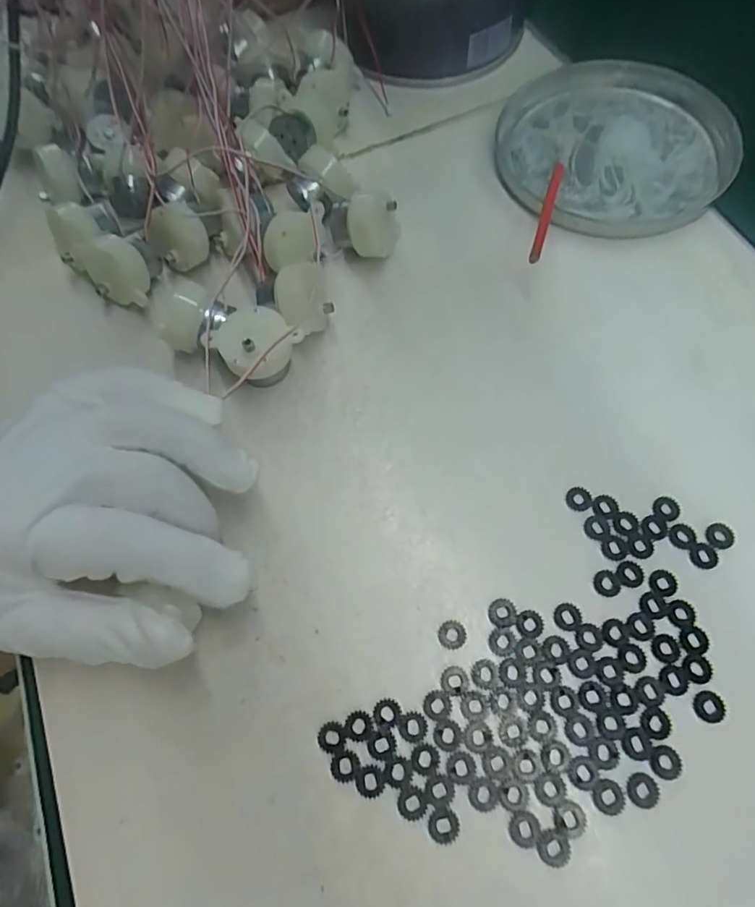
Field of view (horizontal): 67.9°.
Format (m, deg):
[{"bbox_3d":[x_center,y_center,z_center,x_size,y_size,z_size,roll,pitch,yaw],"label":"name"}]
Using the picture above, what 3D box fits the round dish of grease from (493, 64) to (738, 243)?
[{"bbox_3d":[0.140,-0.177,0.324,0.131,0.013,0.135,-1,65,2],"label":"round dish of grease"}]

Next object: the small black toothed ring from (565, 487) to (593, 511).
[{"bbox_3d":[0.086,0.019,0.238,0.011,0.004,0.011,-1,65,2],"label":"small black toothed ring"}]

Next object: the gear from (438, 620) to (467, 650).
[{"bbox_3d":[0.029,0.070,0.217,0.011,0.004,0.011,-1,65,2],"label":"gear"}]

